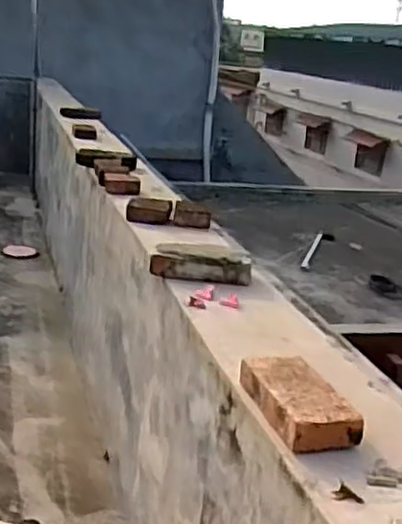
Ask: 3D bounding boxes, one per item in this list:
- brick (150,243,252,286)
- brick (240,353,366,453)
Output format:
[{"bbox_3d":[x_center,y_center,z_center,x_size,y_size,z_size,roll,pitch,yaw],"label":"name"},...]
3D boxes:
[{"bbox_3d":[-0.001,-0.002,1.707,0.235,0.073,0.109,5,17,-3],"label":"brick"},{"bbox_3d":[0.148,0.213,1.114,0.111,0.049,0.231,0,18,-20],"label":"brick"}]

